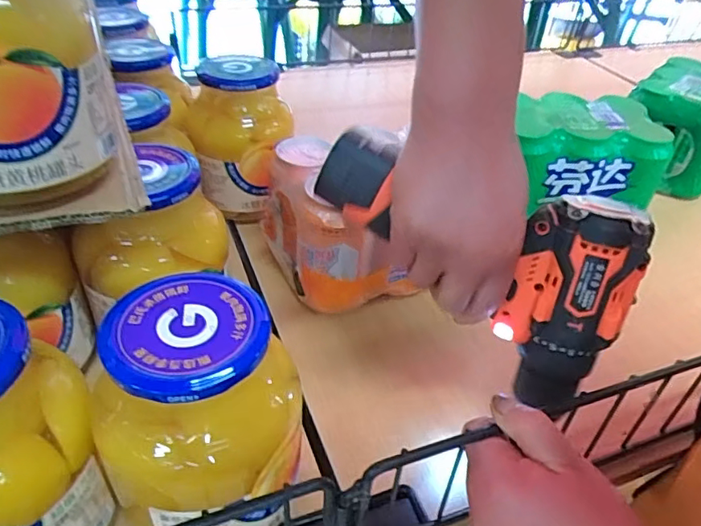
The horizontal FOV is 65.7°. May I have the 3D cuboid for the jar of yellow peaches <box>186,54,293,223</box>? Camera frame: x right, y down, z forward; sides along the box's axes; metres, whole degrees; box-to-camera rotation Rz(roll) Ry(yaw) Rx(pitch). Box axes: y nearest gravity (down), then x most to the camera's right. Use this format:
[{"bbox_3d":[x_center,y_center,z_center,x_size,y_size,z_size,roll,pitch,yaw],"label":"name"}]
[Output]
[{"bbox_3d":[-0.109,-0.127,0.545,0.092,0.145,0.081,6,39,0],"label":"jar of yellow peaches"}]

